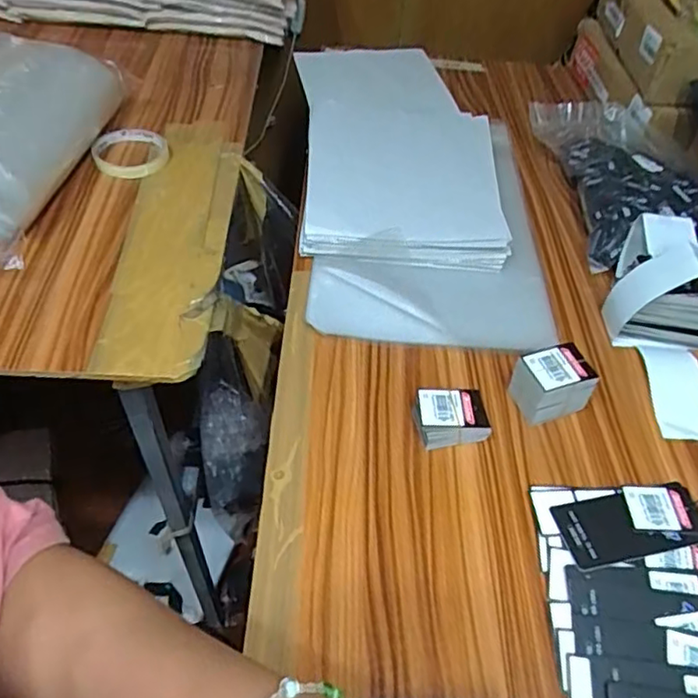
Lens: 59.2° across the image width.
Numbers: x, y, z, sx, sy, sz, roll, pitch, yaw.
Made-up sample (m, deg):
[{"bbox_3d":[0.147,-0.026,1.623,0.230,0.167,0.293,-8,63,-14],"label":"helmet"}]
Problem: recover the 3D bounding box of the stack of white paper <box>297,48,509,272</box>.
[{"bbox_3d":[0.054,-0.267,0.759,0.225,0.036,0.474,-1,49,-5],"label":"stack of white paper"}]

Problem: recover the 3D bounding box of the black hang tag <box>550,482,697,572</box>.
[{"bbox_3d":[0.203,0.125,0.440,0.108,0.005,0.050,-8,48,-10],"label":"black hang tag"}]

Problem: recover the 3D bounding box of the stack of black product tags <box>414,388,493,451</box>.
[{"bbox_3d":[0.079,0.055,0.488,0.053,0.026,0.043,-6,49,-10],"label":"stack of black product tags"}]

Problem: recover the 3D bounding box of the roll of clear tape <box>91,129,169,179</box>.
[{"bbox_3d":[-0.250,-0.223,0.708,0.080,0.020,0.082,2,48,-3],"label":"roll of clear tape"}]

